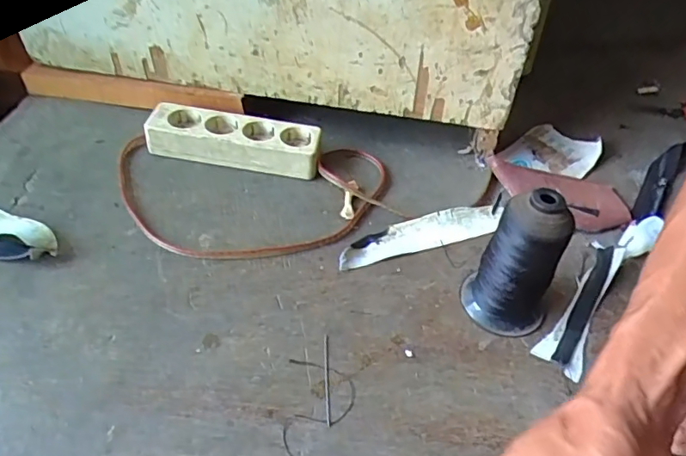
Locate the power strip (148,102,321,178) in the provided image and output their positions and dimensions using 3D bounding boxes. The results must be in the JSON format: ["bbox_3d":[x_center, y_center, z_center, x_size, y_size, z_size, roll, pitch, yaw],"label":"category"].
[{"bbox_3d":[-0.127,-0.105,0.625,0.198,0.048,0.056,8,45,2],"label":"power strip"}]

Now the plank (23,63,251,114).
[{"bbox_3d":[-0.271,-0.171,0.671,0.292,0.045,0.026,10,45,4],"label":"plank"}]

